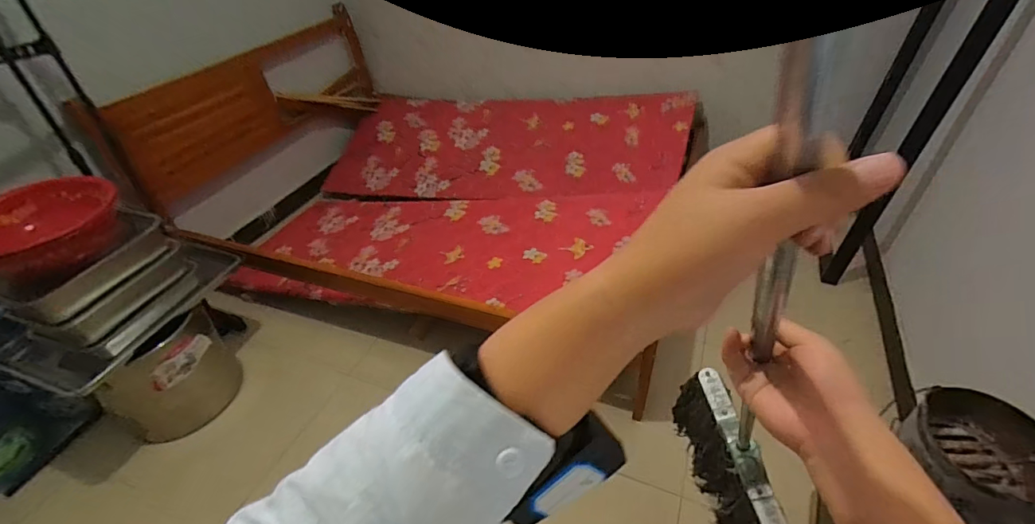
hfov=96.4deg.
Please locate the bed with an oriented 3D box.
[{"bbox_3d":[-0.388,-0.416,1.907,1.984,0.761,1.402,9,42,20],"label":"bed"}]

